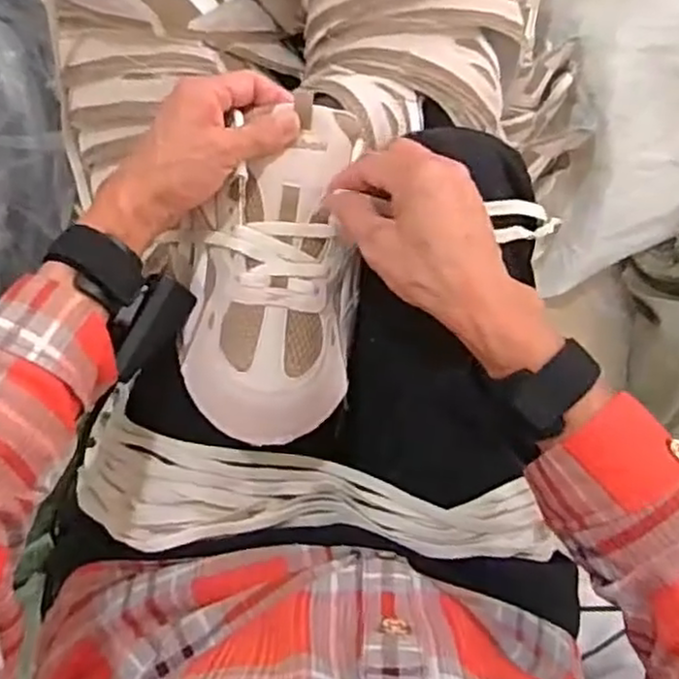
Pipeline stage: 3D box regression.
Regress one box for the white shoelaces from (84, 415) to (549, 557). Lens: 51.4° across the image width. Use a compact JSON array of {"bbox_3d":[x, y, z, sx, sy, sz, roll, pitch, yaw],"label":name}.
[{"bbox_3d":[-0.013,0.105,0.461,0.310,0.085,0.070,8,93,-6],"label":"white shoelaces"}]

